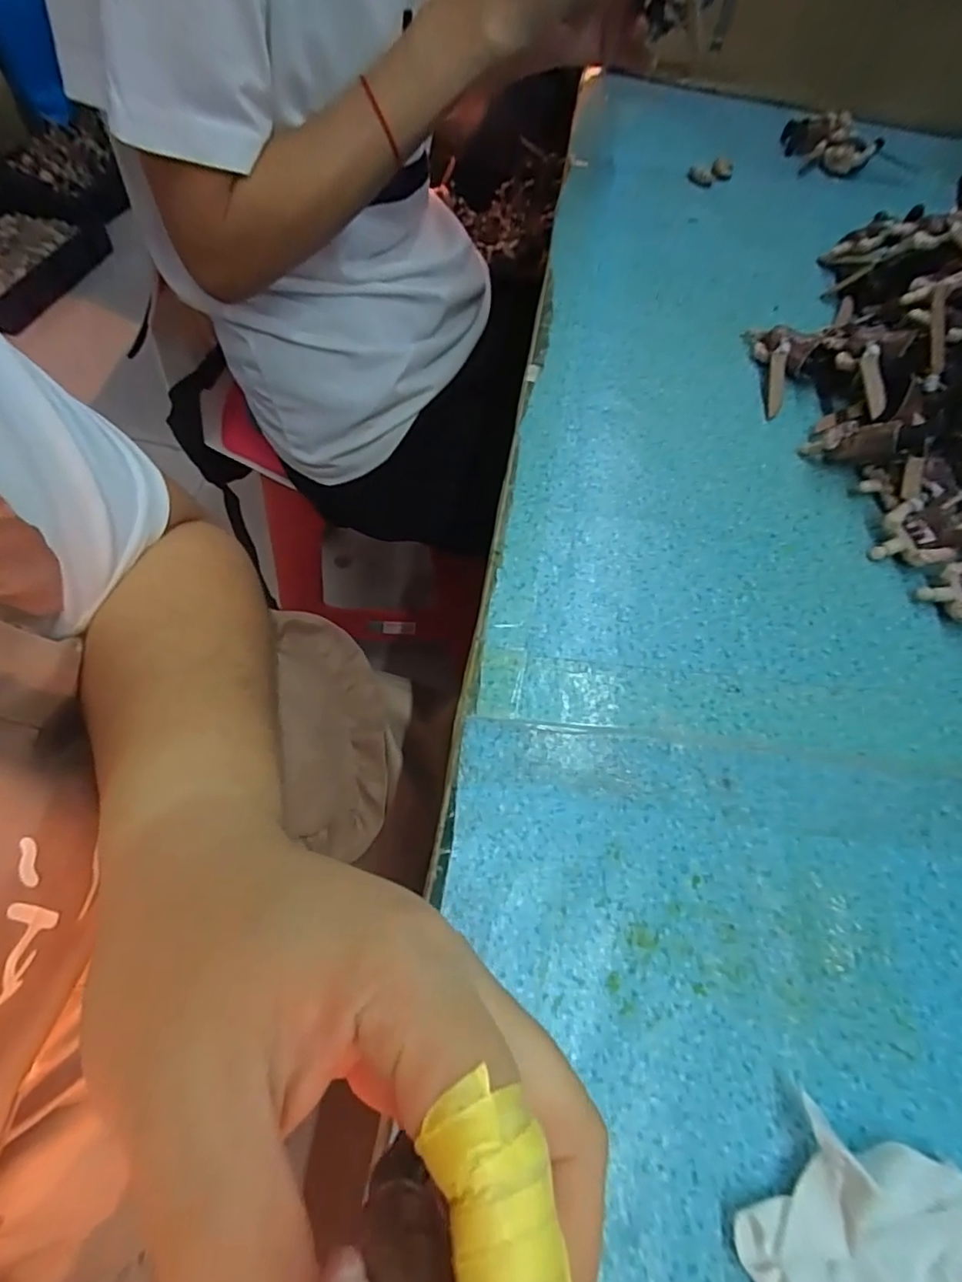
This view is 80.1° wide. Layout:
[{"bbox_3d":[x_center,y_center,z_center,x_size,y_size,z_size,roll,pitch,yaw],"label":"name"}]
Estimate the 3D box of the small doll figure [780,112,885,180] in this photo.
[{"bbox_3d":[0.304,-0.434,0.501,0.080,0.032,0.050,25,63,10],"label":"small doll figure"}]

